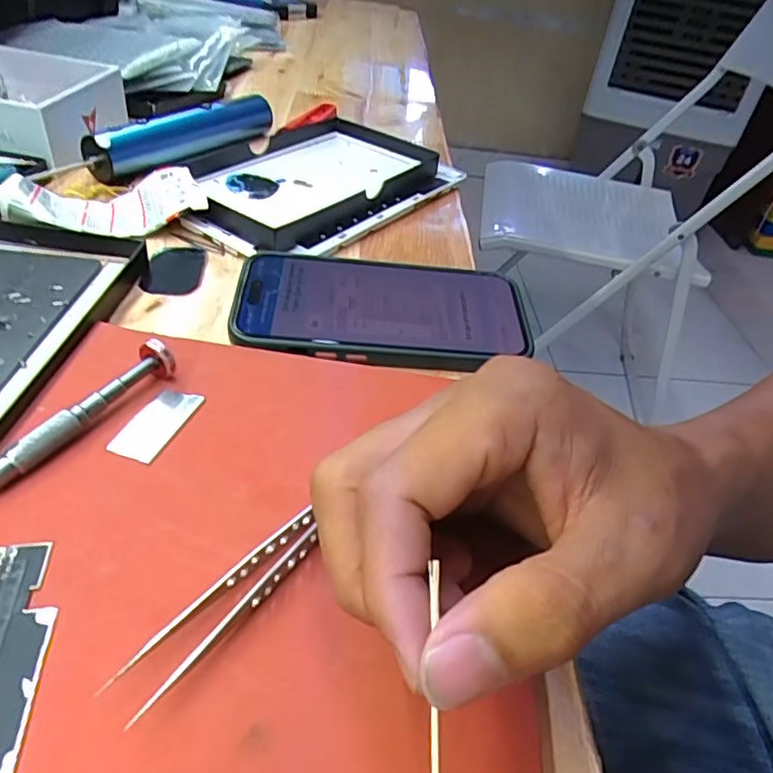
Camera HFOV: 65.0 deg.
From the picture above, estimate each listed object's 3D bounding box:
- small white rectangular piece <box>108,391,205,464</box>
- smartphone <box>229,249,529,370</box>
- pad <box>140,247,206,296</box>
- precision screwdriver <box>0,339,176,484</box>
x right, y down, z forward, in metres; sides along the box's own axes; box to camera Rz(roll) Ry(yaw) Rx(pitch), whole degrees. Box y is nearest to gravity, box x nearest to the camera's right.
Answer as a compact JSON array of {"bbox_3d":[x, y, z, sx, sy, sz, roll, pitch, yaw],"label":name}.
[{"bbox_3d":[-0.091,0.014,0.241,0.018,0.004,0.039,23,44,5],"label":"small white rectangular piece"},{"bbox_3d":[-0.001,-0.040,0.311,0.146,0.011,0.074,4,42,-4],"label":"smartphone"},{"bbox_3d":[-0.118,-0.063,0.337,0.029,0.006,0.045,0,43,-6],"label":"pad"},{"bbox_3d":[-0.124,0.021,0.216,0.012,0.017,0.119,25,45,19],"label":"precision screwdriver"}]

